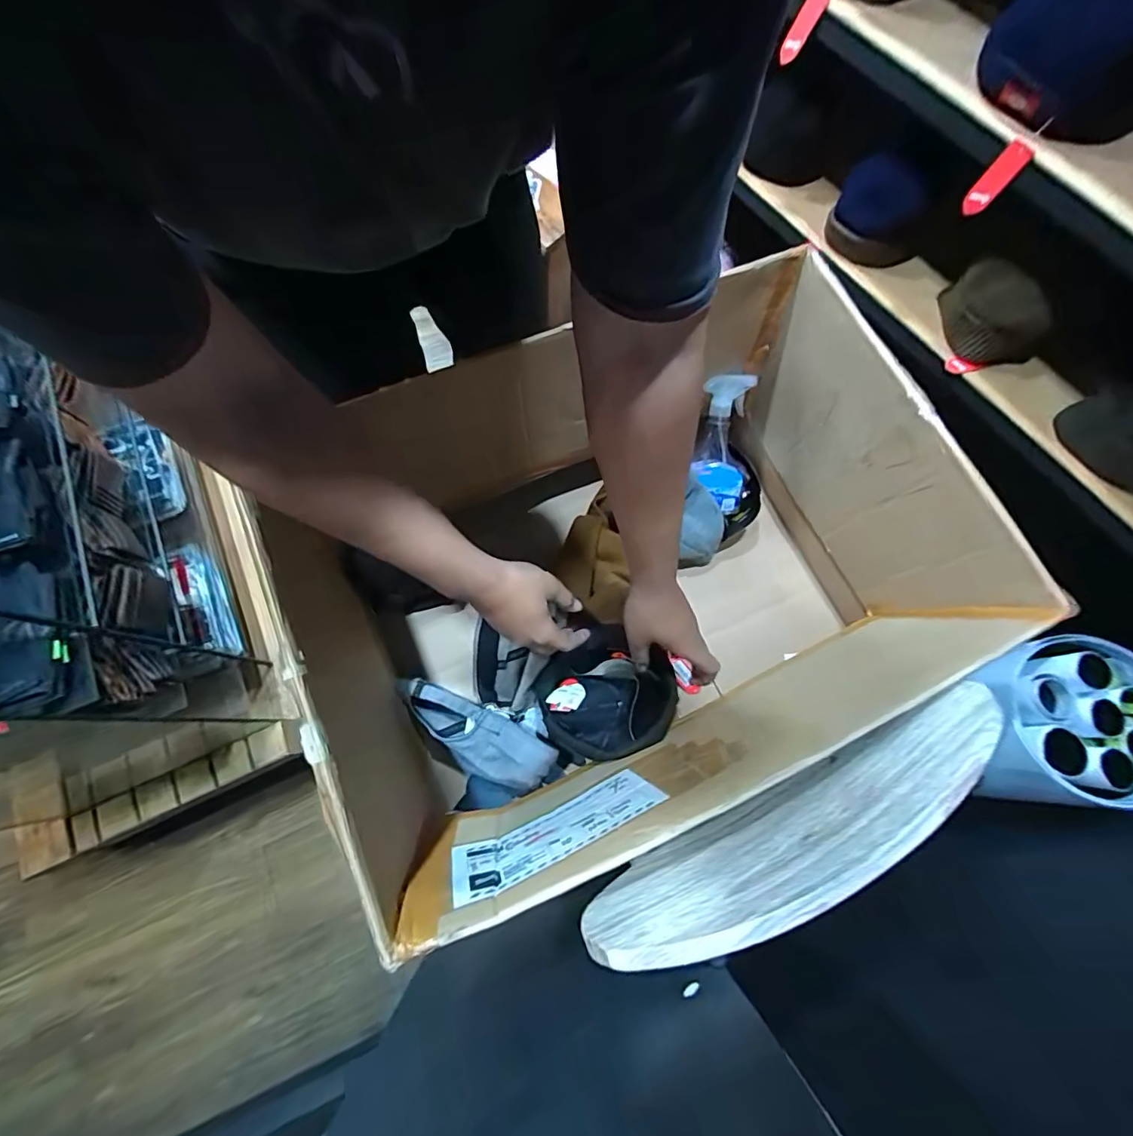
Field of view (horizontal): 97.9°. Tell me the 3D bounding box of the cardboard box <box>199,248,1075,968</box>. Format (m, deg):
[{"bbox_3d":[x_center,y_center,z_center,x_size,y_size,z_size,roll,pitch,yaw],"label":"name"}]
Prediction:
[{"bbox_3d":[0.079,0.019,0.655,0.719,0.367,0.513,-25,75,-9],"label":"cardboard box"}]

